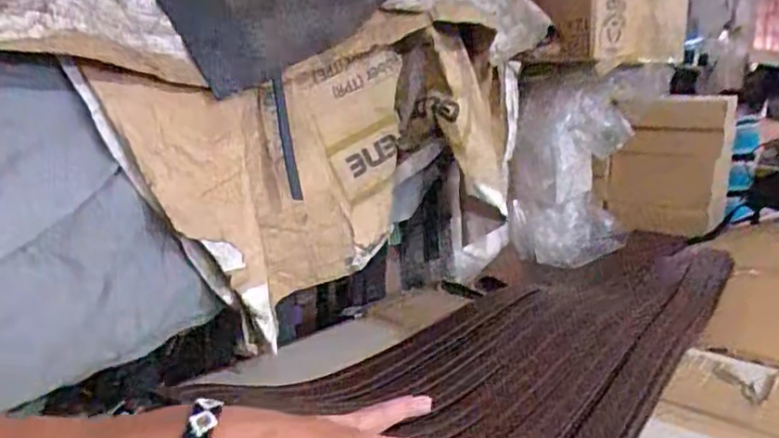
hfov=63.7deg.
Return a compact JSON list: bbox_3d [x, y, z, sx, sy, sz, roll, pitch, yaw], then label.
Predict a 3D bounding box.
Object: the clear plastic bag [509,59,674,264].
[{"bbox_3d":[0.441,-0.111,1.399,0.275,0.409,0.343,5,13,25],"label":"clear plastic bag"}]

